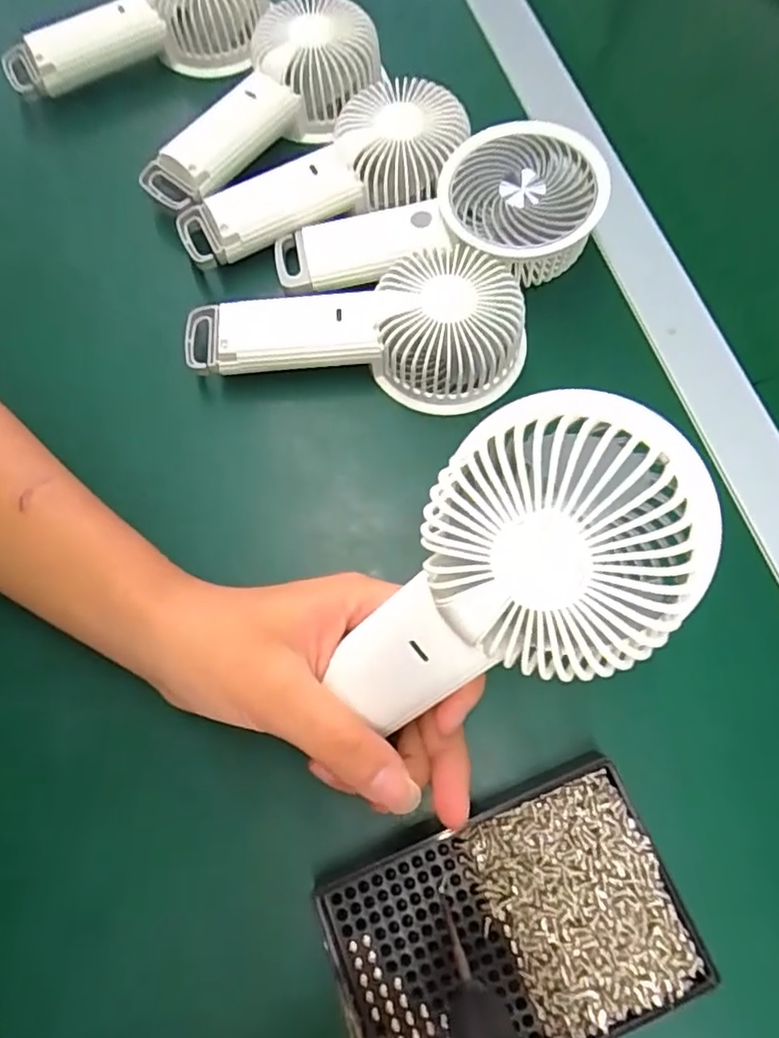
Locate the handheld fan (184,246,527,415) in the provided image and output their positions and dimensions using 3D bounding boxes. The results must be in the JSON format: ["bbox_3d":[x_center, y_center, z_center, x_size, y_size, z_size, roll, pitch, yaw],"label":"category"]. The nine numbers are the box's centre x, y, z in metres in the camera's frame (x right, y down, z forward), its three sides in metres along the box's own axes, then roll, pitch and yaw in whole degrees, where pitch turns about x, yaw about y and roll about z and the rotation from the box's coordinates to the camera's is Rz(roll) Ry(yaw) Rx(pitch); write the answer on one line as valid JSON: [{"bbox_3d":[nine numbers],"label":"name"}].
[{"bbox_3d":[-0.018,-0.109,0.324,0.175,0.039,0.079,7,72,4],"label":"handheld fan"}]

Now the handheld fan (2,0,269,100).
[{"bbox_3d":[-0.170,-0.333,0.402,0.174,0.040,0.079,-14,72,-3],"label":"handheld fan"}]

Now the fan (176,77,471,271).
[{"bbox_3d":[-0.043,-0.207,0.355,0.172,0.037,0.079,-19,72,-4],"label":"fan"}]

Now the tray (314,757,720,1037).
[{"bbox_3d":[0.047,0.165,0.239,0.135,0.015,0.087,-22,73,-5],"label":"tray"}]

